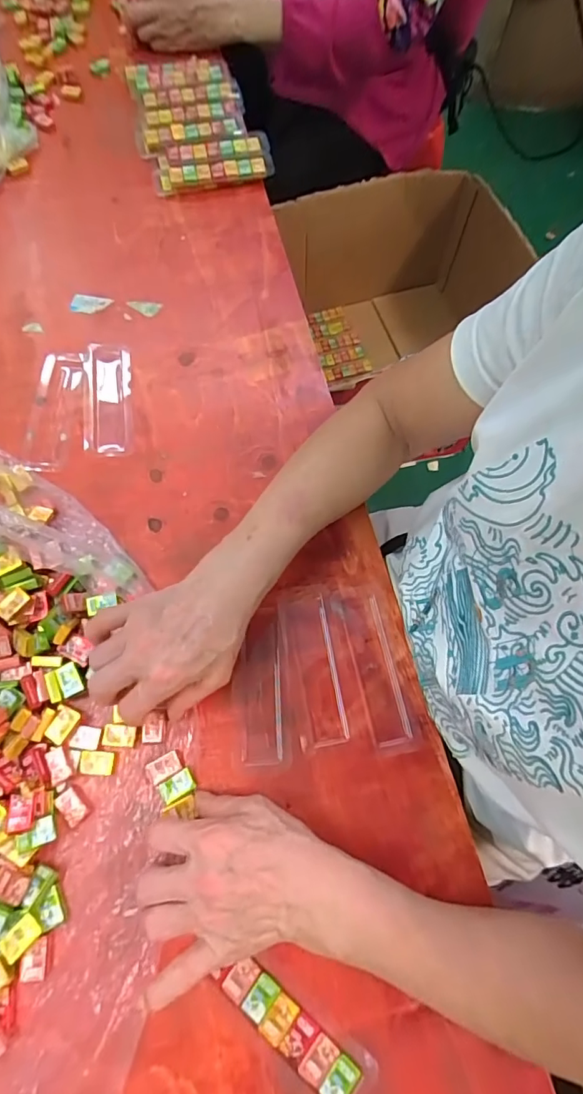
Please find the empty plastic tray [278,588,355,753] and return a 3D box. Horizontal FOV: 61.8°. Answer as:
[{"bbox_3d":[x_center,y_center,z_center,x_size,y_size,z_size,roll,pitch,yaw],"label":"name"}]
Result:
[{"bbox_3d":[0.020,0.102,0.416,0.045,0.013,0.127,-9,70,-5],"label":"empty plastic tray"}]

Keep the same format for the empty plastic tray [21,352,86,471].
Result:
[{"bbox_3d":[-0.240,-0.138,0.492,0.046,0.016,0.135,5,69,0],"label":"empty plastic tray"}]

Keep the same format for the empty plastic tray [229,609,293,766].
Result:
[{"bbox_3d":[-0.027,0.116,0.410,0.043,0.010,0.126,-4,70,-3],"label":"empty plastic tray"}]

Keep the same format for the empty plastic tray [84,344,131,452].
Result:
[{"bbox_3d":[-0.189,-0.154,0.498,0.045,0.013,0.136,-6,70,-4],"label":"empty plastic tray"}]

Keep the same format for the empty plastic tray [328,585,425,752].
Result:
[{"bbox_3d":[0.072,0.100,0.416,0.041,0.008,0.140,-12,70,-6],"label":"empty plastic tray"}]

